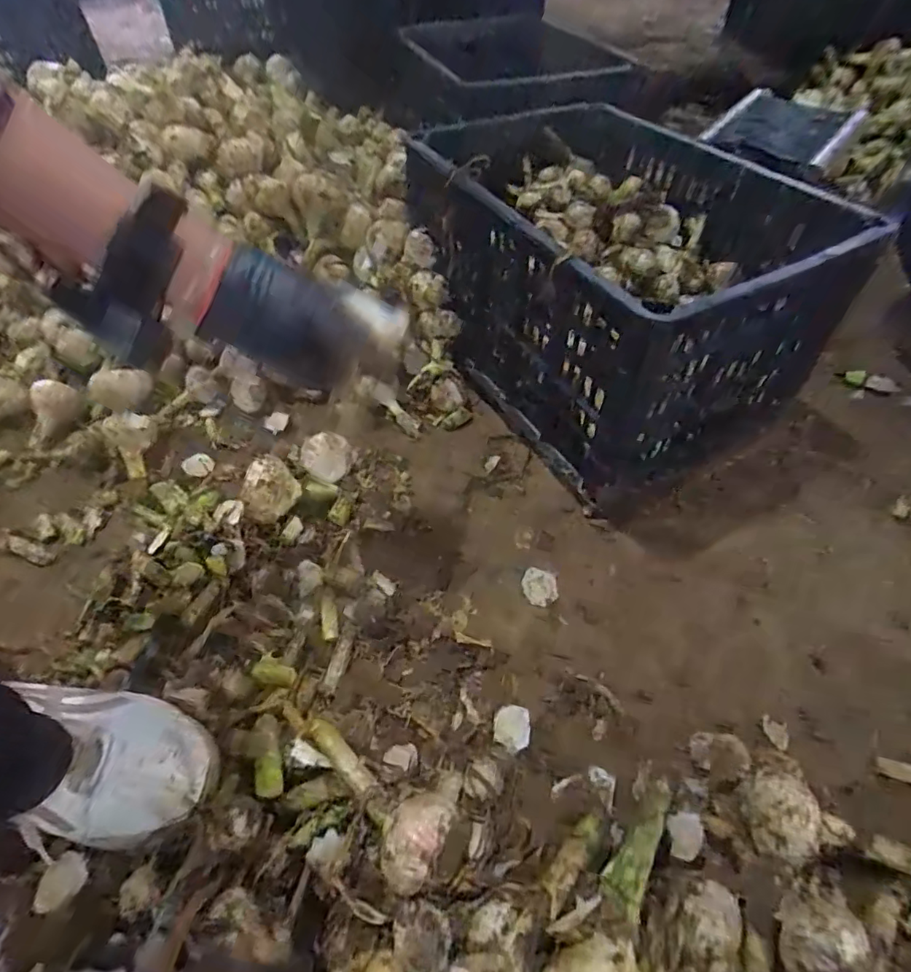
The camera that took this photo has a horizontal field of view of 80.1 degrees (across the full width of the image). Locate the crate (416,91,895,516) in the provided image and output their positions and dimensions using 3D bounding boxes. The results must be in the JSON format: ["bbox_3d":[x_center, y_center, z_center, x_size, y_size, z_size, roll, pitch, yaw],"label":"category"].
[{"bbox_3d":[0.178,-0.263,0.665,0.350,0.241,0.484,-25,54,-19],"label":"crate"}]

